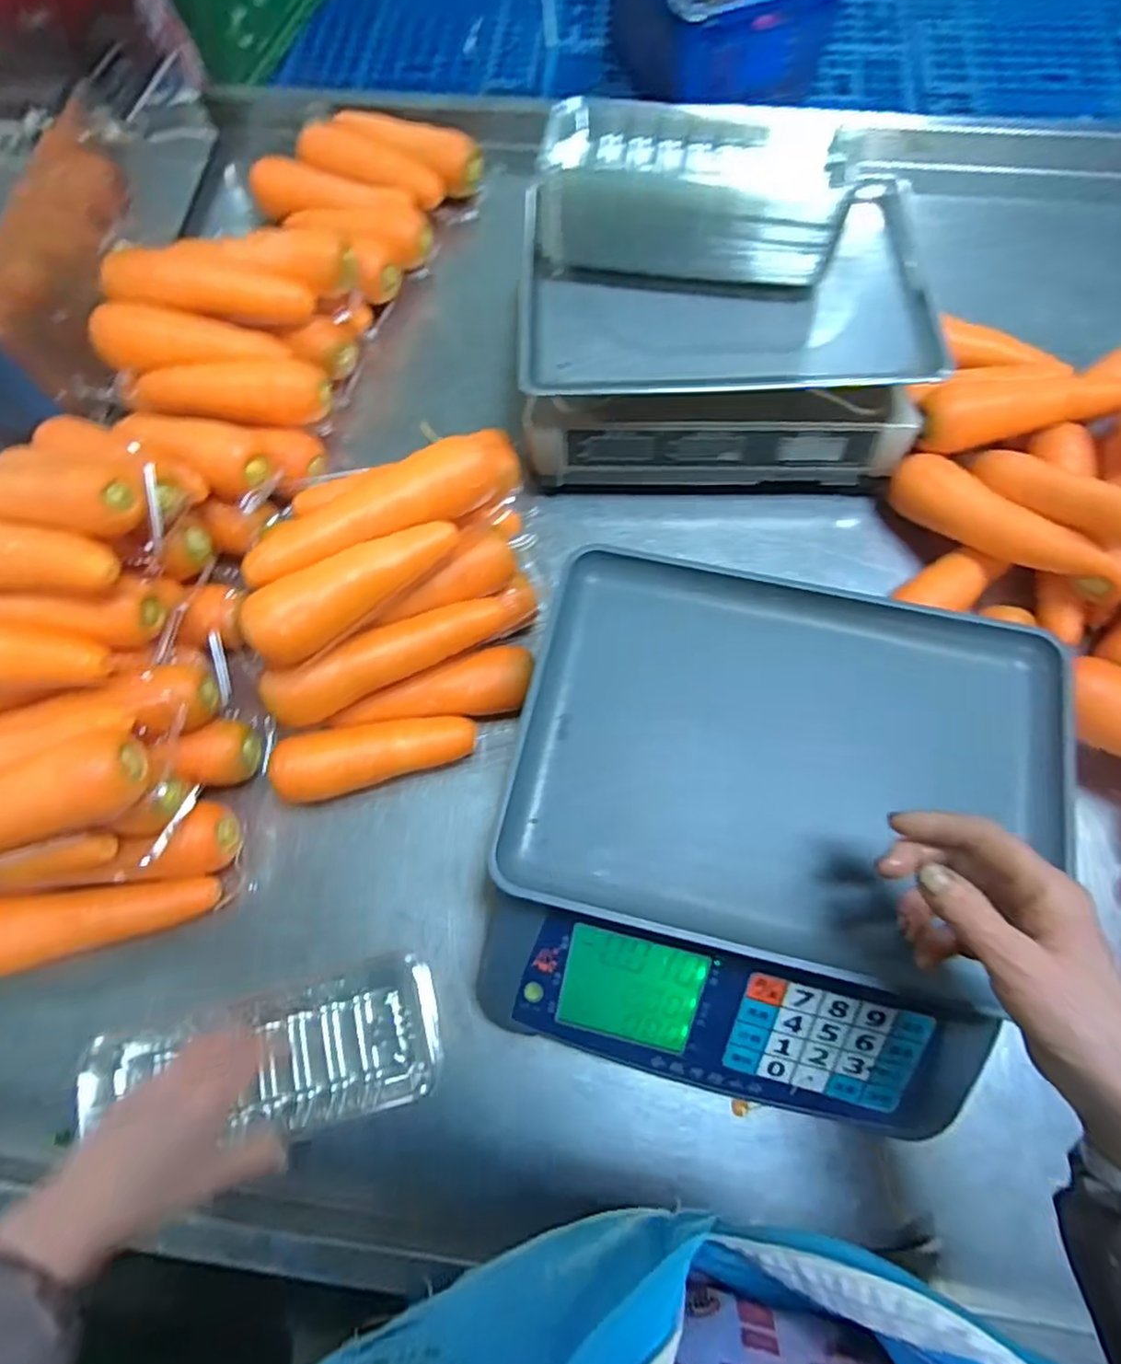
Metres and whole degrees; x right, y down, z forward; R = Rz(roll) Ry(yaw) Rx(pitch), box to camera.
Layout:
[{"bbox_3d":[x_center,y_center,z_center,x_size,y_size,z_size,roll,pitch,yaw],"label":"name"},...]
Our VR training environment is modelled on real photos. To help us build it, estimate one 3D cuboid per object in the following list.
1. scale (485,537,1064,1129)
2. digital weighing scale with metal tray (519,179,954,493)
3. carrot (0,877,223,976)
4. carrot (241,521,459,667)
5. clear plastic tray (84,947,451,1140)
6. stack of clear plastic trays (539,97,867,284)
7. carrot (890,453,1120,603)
[{"bbox_3d":[0.134,0.097,0.449,0.328,0.102,0.343,12,72,5],"label":"scale"},{"bbox_3d":[0.136,-0.306,0.607,0.341,0.113,0.229,-1,71,1],"label":"digital weighing scale with metal tray"},{"bbox_3d":[-0.359,0.184,0.496,0.191,0.053,0.054,-8,72,-1],"label":"carrot"},{"bbox_3d":[-0.144,-0.067,0.468,0.155,0.040,0.043,-29,73,-8],"label":"carrot"},{"bbox_3d":[-0.206,0.270,0.468,0.243,0.045,0.098,-13,72,-3],"label":"clear plastic tray"},{"bbox_3d":[0.109,-0.401,0.547,0.243,0.079,0.095,9,72,4],"label":"stack of clear plastic trays"},{"bbox_3d":[0.371,-0.128,0.550,0.046,0.059,0.204,-42,60,-12],"label":"carrot"}]

